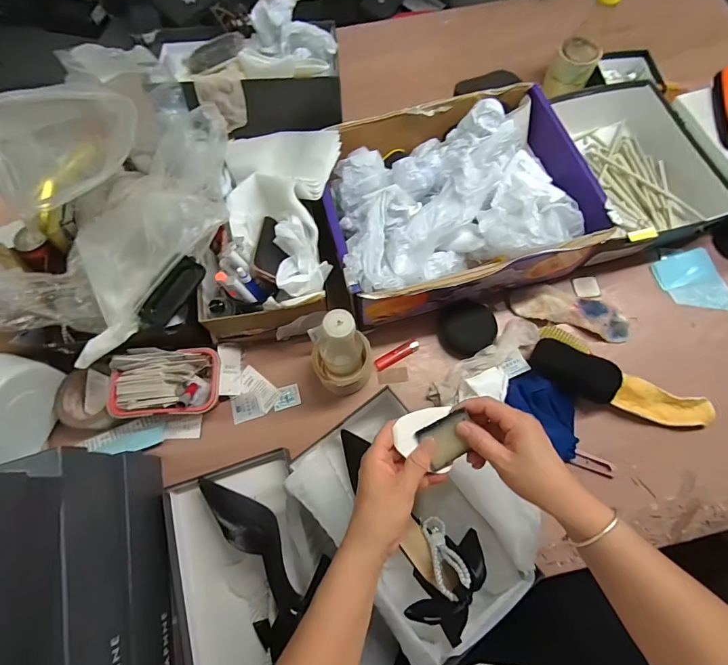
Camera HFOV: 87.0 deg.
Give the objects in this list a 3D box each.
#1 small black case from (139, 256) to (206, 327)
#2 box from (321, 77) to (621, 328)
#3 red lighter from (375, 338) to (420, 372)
[{"bbox_3d":[-0.278,-0.057,0.560,0.109,0.041,0.023,-54,41,-4],"label":"small black case"},{"bbox_3d":[0.137,-0.218,0.624,0.388,0.140,0.316,-16,71,-4],"label":"box"},{"bbox_3d":[0.055,0.037,0.644,0.080,0.011,0.022,-29,72,-8],"label":"red lighter"}]

